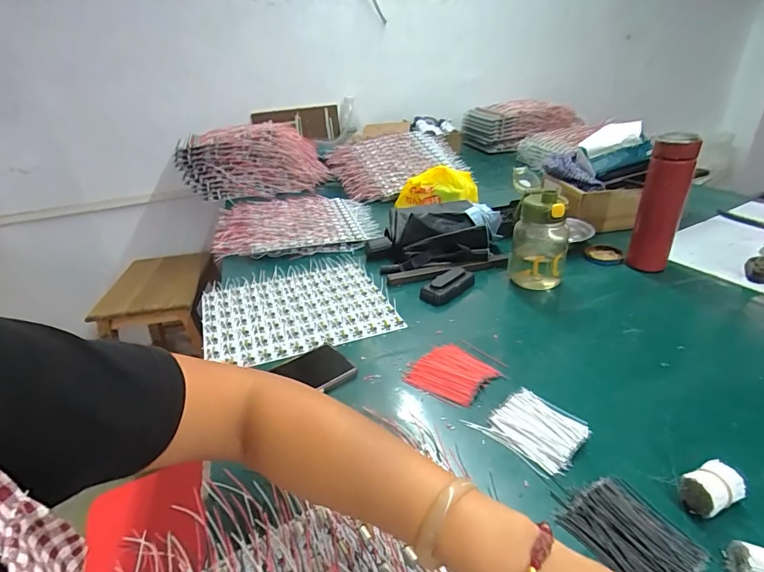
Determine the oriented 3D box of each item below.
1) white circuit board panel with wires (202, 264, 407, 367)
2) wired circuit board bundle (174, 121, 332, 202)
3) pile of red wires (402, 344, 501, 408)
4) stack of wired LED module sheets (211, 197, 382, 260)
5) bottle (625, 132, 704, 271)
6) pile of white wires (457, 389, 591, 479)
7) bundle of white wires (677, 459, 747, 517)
[{"bbox_3d":[-0.141,0.038,0.681,0.290,0.010,0.236,-12,32,-18],"label":"white circuit board panel with wires"},{"bbox_3d":[-0.384,-0.382,1.243,0.424,0.172,0.123,-9,33,-9],"label":"wired circuit board bundle"},{"bbox_3d":[0.088,0.111,0.534,0.094,0.010,0.090,23,38,35],"label":"pile of red wires"},{"bbox_3d":[-0.206,-0.149,0.996,0.380,0.047,0.306,-3,30,-3],"label":"stack of wired LED module sheets"},{"bbox_3d":[0.461,-0.127,0.686,0.066,0.237,0.060,22,37,34],"label":"bottle"},{"bbox_3d":[0.165,0.151,0.449,0.087,0.010,0.097,-25,37,-35],"label":"pile of white wires"},{"bbox_3d":[0.294,0.181,0.366,0.045,0.031,0.032,-13,32,-19],"label":"bundle of white wires"}]

